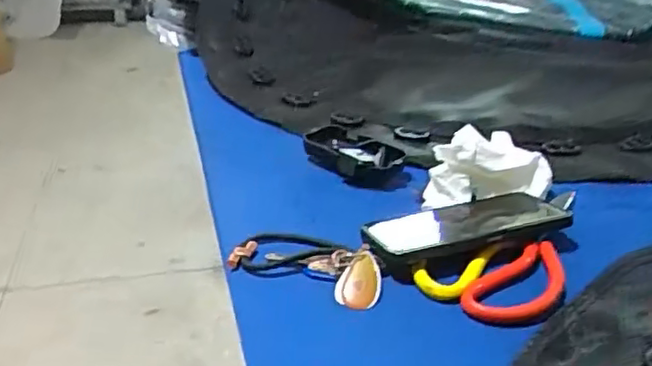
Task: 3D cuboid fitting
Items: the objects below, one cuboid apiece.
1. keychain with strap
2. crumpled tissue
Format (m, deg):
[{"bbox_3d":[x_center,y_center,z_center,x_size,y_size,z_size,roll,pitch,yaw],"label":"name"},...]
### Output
[{"bbox_3d":[-0.013,0.063,0.504,0.120,0.012,0.050,13,47,22],"label":"keychain with strap"},{"bbox_3d":[0.149,-0.020,0.612,0.124,0.061,0.069,-4,28,-9],"label":"crumpled tissue"}]

